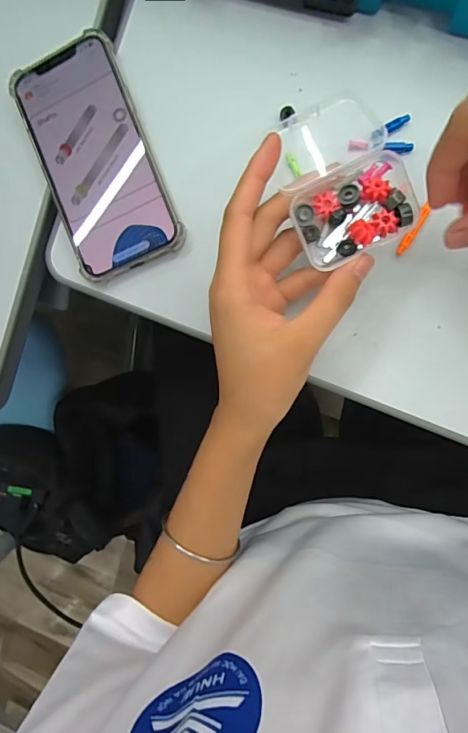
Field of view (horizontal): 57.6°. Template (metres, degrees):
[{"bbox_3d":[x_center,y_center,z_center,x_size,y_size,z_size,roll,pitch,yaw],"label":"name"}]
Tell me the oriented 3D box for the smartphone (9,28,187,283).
[{"bbox_3d":[-0.100,-0.150,0.308,0.079,0.008,0.164,-22,88,10],"label":"smartphone"}]

